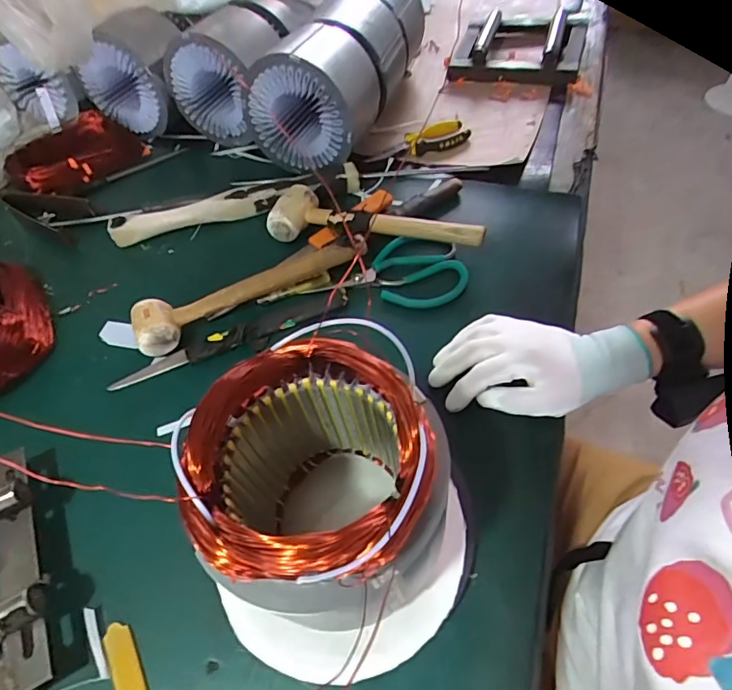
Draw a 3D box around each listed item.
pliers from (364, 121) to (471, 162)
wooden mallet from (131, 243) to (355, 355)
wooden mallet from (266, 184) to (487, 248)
[{"bbox_3d":[0.074,-0.292,0.688,0.151,0.016,0.059,-18,56,-7],"label":"pliers"},{"bbox_3d":[-0.125,-0.053,0.524,0.246,0.043,0.053,-20,56,-8],"label":"wooden mallet"},{"bbox_3d":[0.013,-0.143,0.566,0.247,0.046,0.069,11,57,12],"label":"wooden mallet"}]

